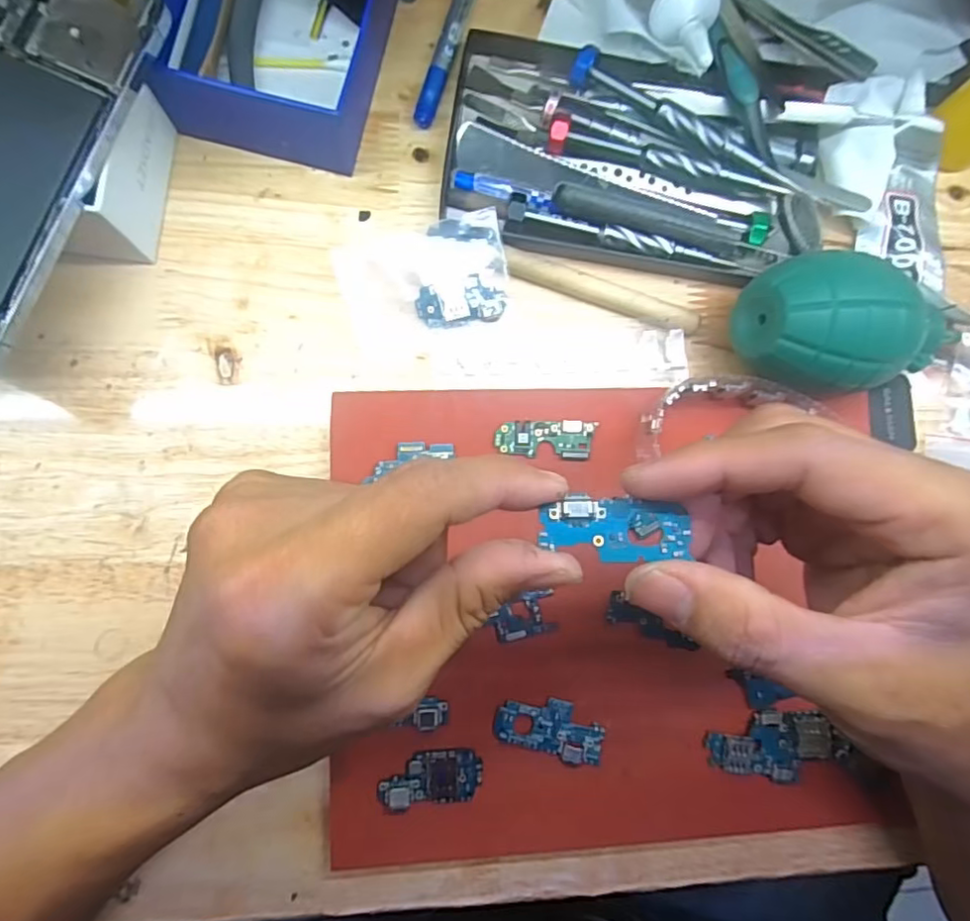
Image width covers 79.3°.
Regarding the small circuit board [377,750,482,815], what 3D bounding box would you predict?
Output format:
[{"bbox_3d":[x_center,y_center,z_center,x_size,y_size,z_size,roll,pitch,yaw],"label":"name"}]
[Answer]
[{"bbox_3d":[-0.022,0.130,0.237,0.041,0.004,0.022,-6,85,-6],"label":"small circuit board"}]

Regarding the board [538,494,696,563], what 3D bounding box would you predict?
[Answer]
[{"bbox_3d":[0.037,0.019,0.164,0.041,0.004,0.018,5,84,-4],"label":"board"}]

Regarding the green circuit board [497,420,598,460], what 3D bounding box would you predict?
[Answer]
[{"bbox_3d":[0.027,-0.010,0.259,0.043,0.004,0.016,2,84,-5],"label":"green circuit board"}]

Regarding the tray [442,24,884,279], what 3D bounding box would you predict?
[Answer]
[{"bbox_3d":[0.077,-0.146,0.270,0.181,0.025,0.111,6,84,-4],"label":"tray"}]

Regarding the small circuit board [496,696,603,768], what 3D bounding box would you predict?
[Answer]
[{"bbox_3d":[0.028,0.112,0.245,0.046,0.004,0.023,21,83,-2],"label":"small circuit board"}]

